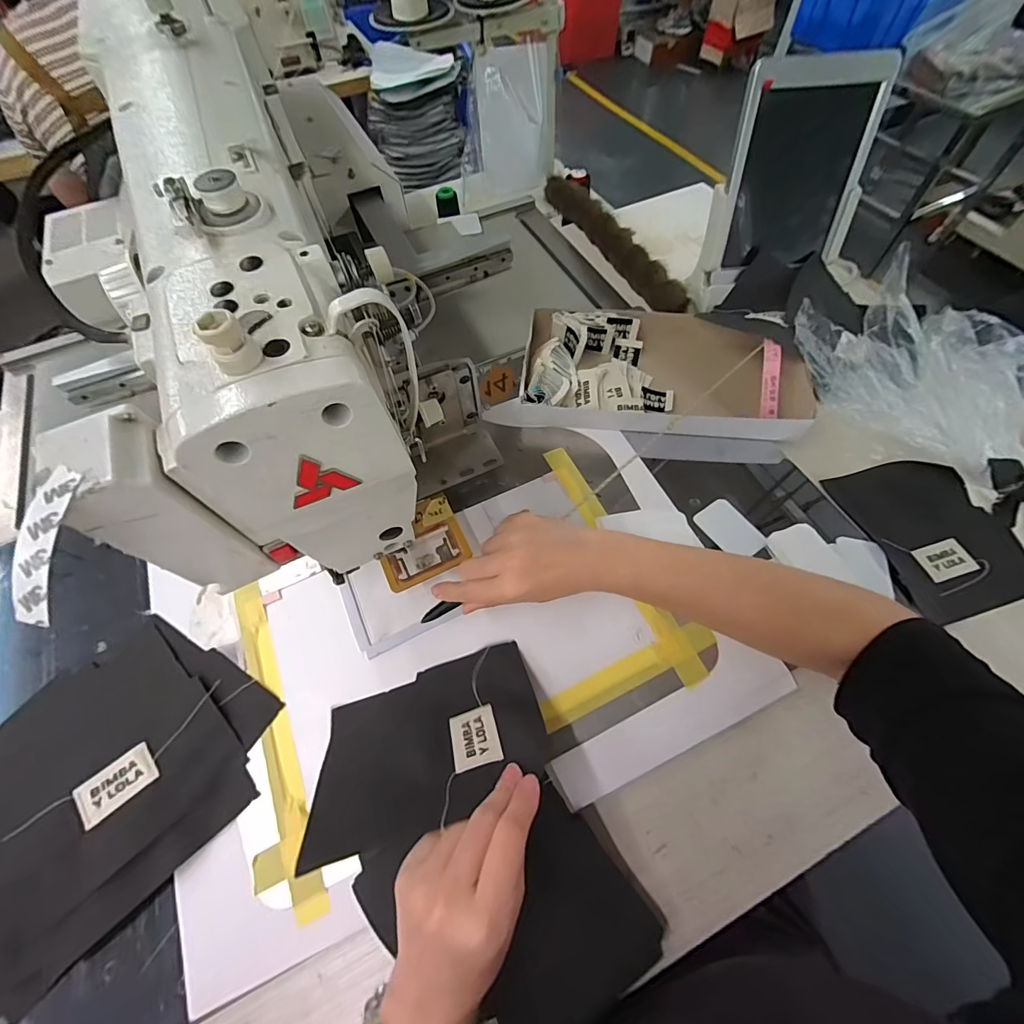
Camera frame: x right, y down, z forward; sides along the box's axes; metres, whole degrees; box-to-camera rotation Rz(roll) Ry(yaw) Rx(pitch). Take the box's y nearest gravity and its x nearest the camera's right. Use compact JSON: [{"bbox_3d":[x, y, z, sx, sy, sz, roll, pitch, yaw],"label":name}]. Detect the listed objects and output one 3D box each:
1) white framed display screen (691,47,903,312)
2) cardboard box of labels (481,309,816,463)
[{"bbox_3d":[0.323,-0.378,0.523,0.153,0.232,0.033,2,40,5],"label":"white framed display screen"},{"bbox_3d":[0.160,-0.160,0.520,0.337,0.044,0.183,9,62,6],"label":"cardboard box of labels"}]

